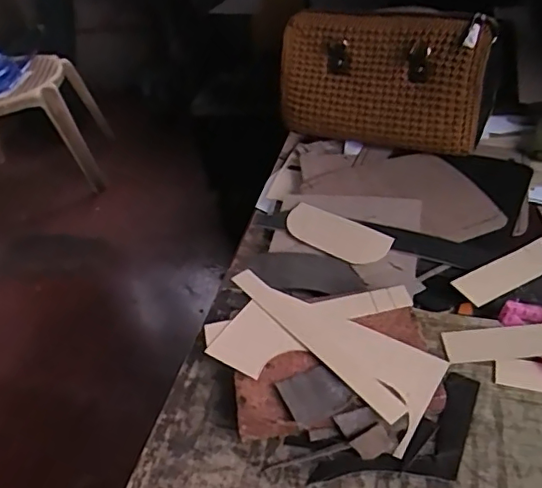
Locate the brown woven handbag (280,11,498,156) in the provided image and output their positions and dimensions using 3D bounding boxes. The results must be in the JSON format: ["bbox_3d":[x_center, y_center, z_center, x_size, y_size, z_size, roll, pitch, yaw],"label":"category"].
[{"bbox_3d":[0.151,-0.234,0.800,0.291,0.147,0.101,16,46,24],"label":"brown woven handbag"}]

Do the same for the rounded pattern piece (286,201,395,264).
[{"bbox_3d":[0.076,-0.014,0.685,0.133,0.009,0.058,26,56,33],"label":"rounded pattern piece"}]

